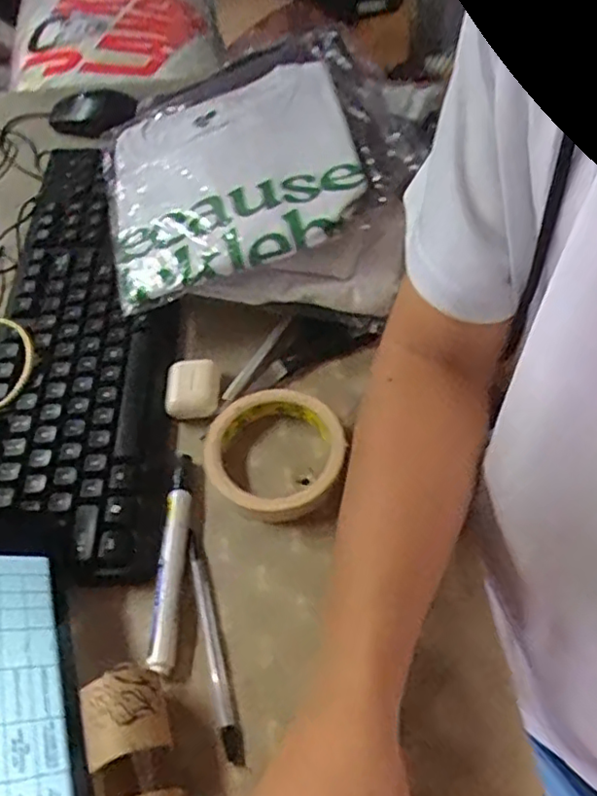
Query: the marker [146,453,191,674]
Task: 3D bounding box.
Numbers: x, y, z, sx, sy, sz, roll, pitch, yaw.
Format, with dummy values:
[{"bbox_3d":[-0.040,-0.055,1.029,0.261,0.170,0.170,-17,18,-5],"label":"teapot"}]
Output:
[{"bbox_3d":[-0.080,0.098,0.398,0.015,0.012,0.141,-2,54,2],"label":"marker"}]

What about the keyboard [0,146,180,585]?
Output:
[{"bbox_3d":[-0.170,-0.067,0.491,0.138,0.028,0.413,-3,56,-7],"label":"keyboard"}]

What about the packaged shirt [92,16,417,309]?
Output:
[{"bbox_3d":[-0.035,-0.189,0.534,0.258,0.058,0.293,-16,59,1],"label":"packaged shirt"}]

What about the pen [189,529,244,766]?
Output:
[{"bbox_3d":[-0.051,0.142,0.371,0.011,0.009,0.132,-14,55,-6],"label":"pen"}]

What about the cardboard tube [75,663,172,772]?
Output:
[{"bbox_3d":[-0.089,0.167,0.331,0.040,0.041,0.042,-17,57,-13],"label":"cardboard tube"}]

